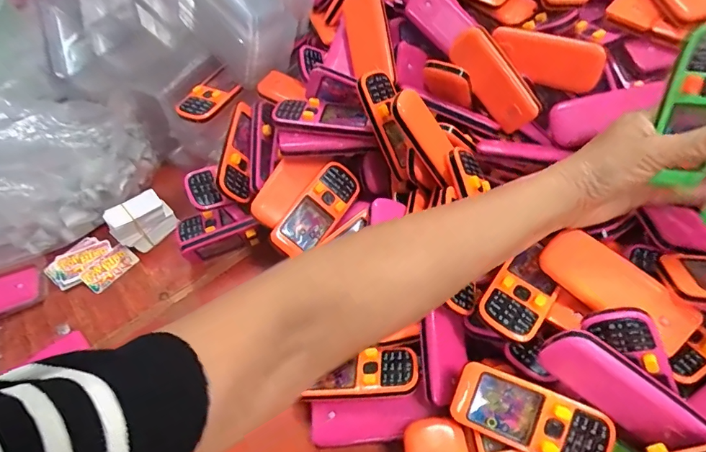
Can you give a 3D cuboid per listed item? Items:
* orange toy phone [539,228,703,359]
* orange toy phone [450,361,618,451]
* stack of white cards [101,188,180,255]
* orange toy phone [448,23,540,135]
[{"bbox_3d":[0.189,0.046,0.308,0.103,0.012,0.043,43,110,25],"label":"orange toy phone"},{"bbox_3d":[0.124,0.134,0.296,0.104,0.016,0.047,17,95,11],"label":"orange toy phone"},{"bbox_3d":[-0.229,-0.005,0.460,0.031,0.049,0.059,33,63,25],"label":"stack of white cards"},{"bbox_3d":[0.137,-0.141,0.409,0.043,0.014,0.103,-39,97,18],"label":"orange toy phone"}]

